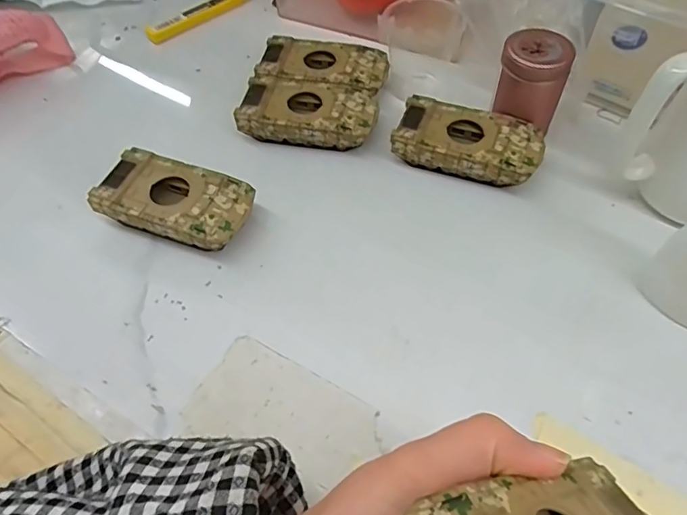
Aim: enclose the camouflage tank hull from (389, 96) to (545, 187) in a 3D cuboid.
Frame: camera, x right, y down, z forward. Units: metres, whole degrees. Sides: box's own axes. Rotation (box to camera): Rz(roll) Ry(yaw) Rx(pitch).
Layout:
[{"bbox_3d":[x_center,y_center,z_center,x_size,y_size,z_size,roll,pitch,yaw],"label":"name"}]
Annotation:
[{"bbox_3d":[0.085,-0.077,0.370,0.095,0.025,0.050,16,58,12],"label":"camouflage tank hull"}]

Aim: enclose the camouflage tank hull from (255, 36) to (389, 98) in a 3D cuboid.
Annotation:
[{"bbox_3d":[-0.015,-0.143,0.419,0.094,0.023,0.054,10,57,8],"label":"camouflage tank hull"}]

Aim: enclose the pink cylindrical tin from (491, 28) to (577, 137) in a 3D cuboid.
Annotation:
[{"bbox_3d":[0.128,-0.116,0.371,0.043,0.066,0.035,24,60,17],"label":"pink cylindrical tin"}]

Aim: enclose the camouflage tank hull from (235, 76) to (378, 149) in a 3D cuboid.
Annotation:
[{"bbox_3d":[-0.025,-0.102,0.392,0.094,0.027,0.048,10,57,8],"label":"camouflage tank hull"}]

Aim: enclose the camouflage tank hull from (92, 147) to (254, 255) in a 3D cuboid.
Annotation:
[{"bbox_3d":[-0.105,-0.033,0.345,0.094,0.026,0.052,17,58,13],"label":"camouflage tank hull"}]

